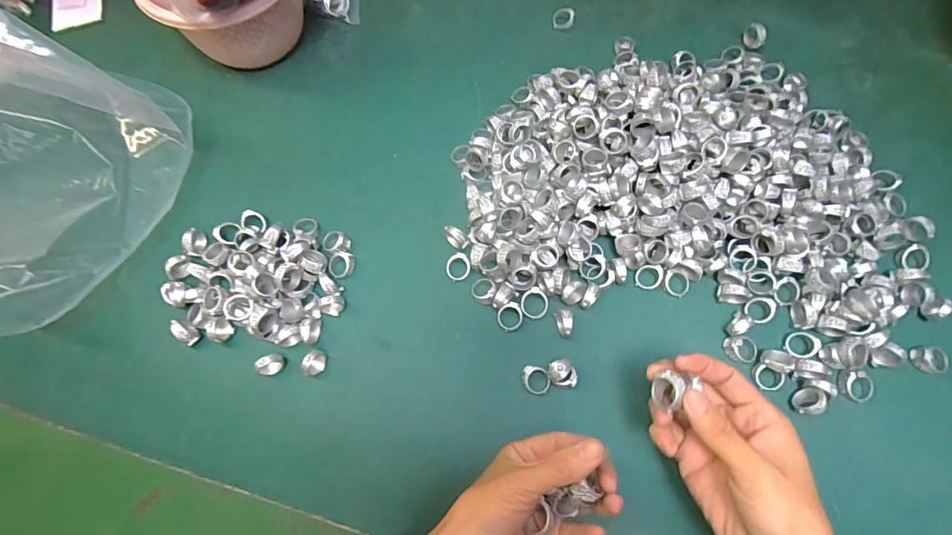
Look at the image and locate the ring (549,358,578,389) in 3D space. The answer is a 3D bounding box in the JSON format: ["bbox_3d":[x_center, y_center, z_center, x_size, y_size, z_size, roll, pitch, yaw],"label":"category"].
[{"bbox_3d":[0.067,0.082,0.352,0.019,0.024,0.023,-36,72,-11],"label":"ring"}]

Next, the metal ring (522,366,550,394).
[{"bbox_3d":[0.047,0.088,0.358,0.022,0.011,0.020,-1,69,2],"label":"metal ring"}]

